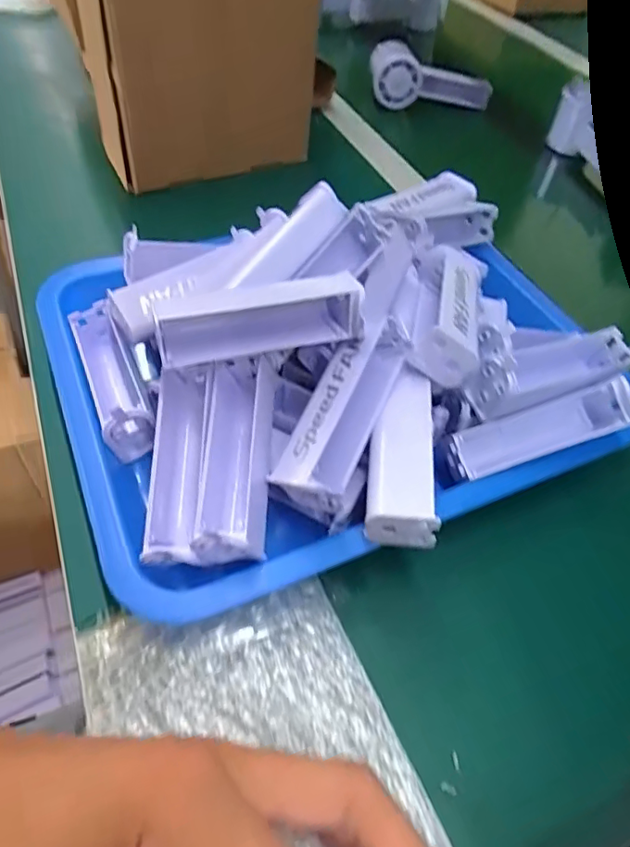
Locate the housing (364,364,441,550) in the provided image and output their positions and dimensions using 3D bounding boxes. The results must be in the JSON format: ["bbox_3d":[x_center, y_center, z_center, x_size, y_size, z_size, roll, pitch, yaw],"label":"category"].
[{"bbox_3d":[0.043,0.017,0.280,0.031,0.031,0.088,8,50,0],"label":"housing"}]

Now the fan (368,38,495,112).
[{"bbox_3d":[0.143,-0.427,0.683,0.156,0.061,0.035,-6,51,-11],"label":"fan"}]

